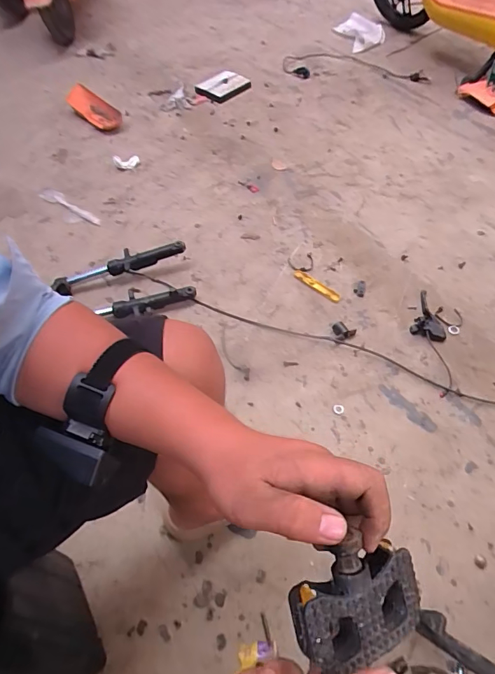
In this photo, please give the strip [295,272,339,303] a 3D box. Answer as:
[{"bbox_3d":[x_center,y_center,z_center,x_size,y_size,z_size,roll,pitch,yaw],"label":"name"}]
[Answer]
[{"bbox_3d":[0.191,-0.140,1.183,0.147,0.011,0.026,36,65,23],"label":"strip"}]

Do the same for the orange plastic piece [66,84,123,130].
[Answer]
[{"bbox_3d":[-0.574,-0.842,1.595,0.285,0.080,0.074,39,66,24],"label":"orange plastic piece"}]

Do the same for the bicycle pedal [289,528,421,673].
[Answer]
[{"bbox_3d":[0.068,0.165,0.276,0.083,0.028,0.073,-4,86,-26],"label":"bicycle pedal"}]

